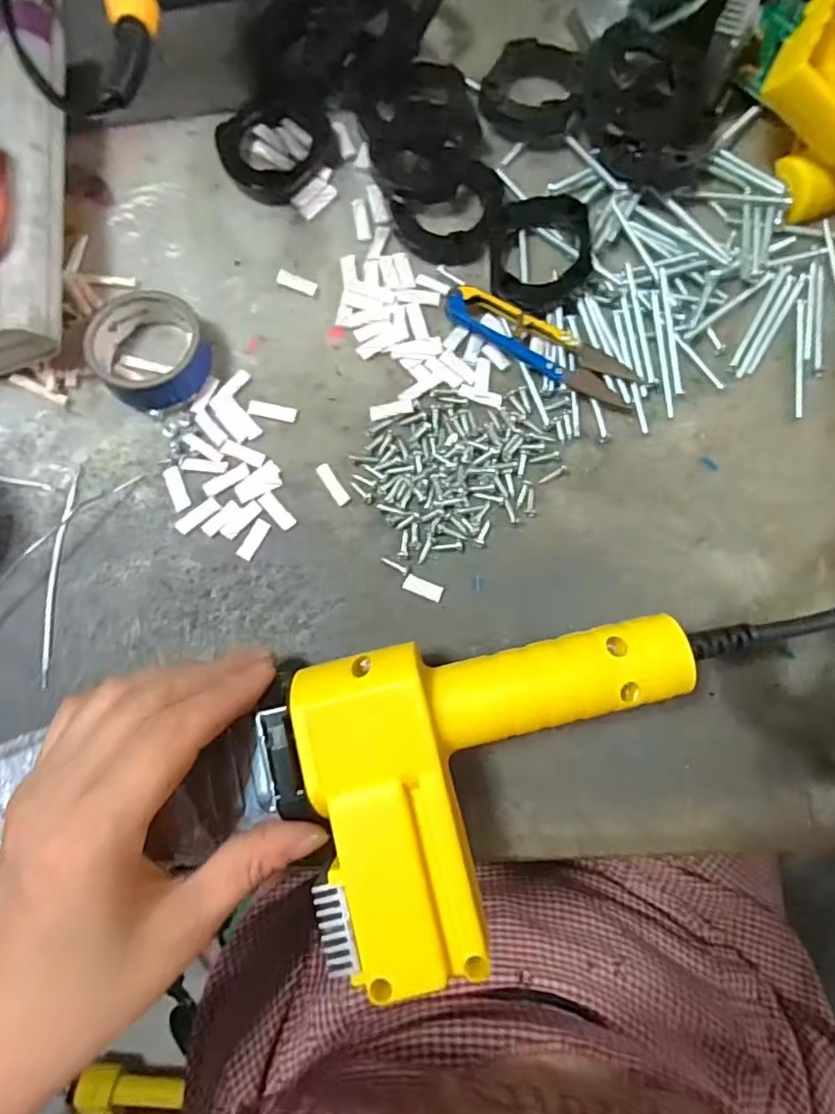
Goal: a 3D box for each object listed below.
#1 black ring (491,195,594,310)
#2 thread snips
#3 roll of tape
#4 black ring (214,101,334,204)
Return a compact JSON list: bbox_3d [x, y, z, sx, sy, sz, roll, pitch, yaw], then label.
[{"bbox_3d":[0.060,-0.151,0.288,0.046,0.016,0.054,-1,81,-2],"label":"black ring"},{"bbox_3d":[0.060,-0.101,0.284,0.099,0.011,0.021,26,81,3],"label":"thread snips"},{"bbox_3d":[-0.126,-0.098,0.278,0.049,0.020,0.055,1,81,-1],"label":"roll of tape"},{"bbox_3d":[-0.076,-0.211,0.304,0.053,0.011,0.049,0,81,-1],"label":"black ring"}]

